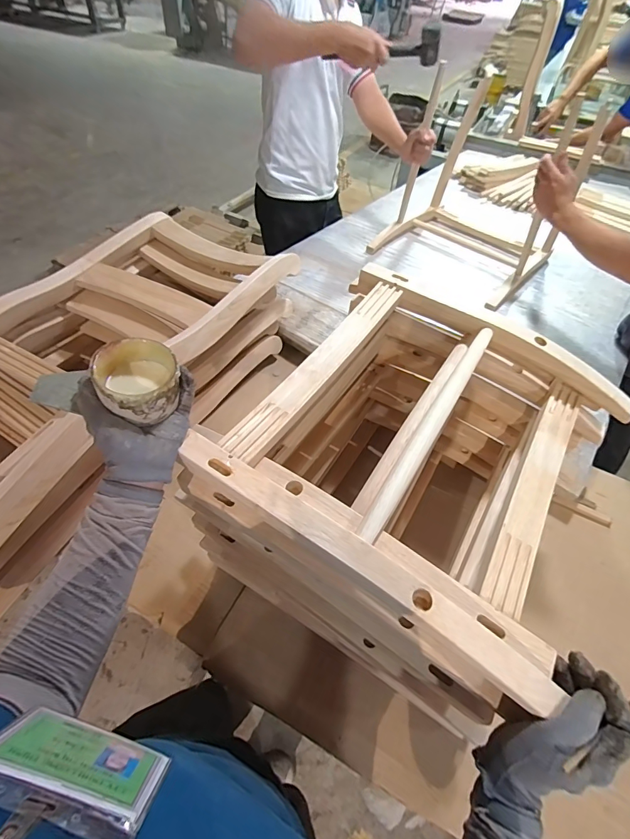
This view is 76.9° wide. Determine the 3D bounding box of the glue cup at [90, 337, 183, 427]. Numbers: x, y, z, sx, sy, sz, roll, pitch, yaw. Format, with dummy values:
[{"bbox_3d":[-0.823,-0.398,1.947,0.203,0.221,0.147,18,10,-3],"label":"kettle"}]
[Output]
[{"bbox_3d":[-0.187,-0.043,0.423,0.078,0.054,0.082,3,51,-4],"label":"glue cup"}]

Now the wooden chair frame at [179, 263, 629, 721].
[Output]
[{"bbox_3d":[0.154,-0.001,0.513,0.408,0.058,0.479,30,55,17],"label":"wooden chair frame"}]

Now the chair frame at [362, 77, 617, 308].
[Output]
[{"bbox_3d":[0.513,-0.686,1.189,0.461,0.405,0.464,36,57,21],"label":"chair frame"}]

